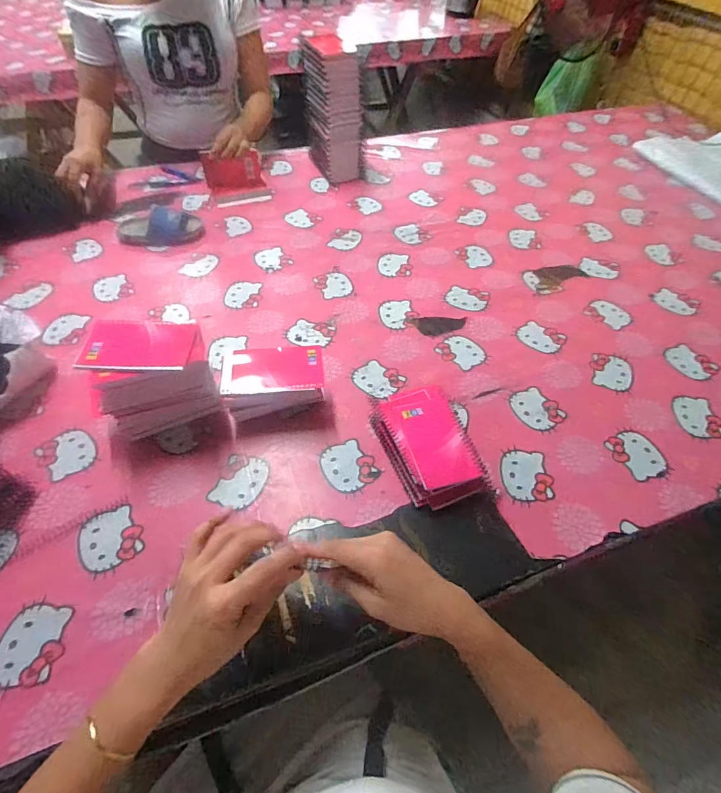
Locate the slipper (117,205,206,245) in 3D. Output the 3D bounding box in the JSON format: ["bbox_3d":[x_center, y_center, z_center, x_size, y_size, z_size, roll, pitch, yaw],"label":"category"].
[{"bbox_3d":[-0.436,-0.374,0.900,0.181,0.054,0.085,-7,54,-7],"label":"slipper"}]

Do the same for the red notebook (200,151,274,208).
[{"bbox_3d":[-0.296,-0.521,0.996,0.139,0.114,0.025,-13,28,-9],"label":"red notebook"}]

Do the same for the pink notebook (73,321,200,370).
[{"bbox_3d":[-0.282,-0.065,0.529,0.129,0.008,0.071,1,68,-9],"label":"pink notebook"}]

